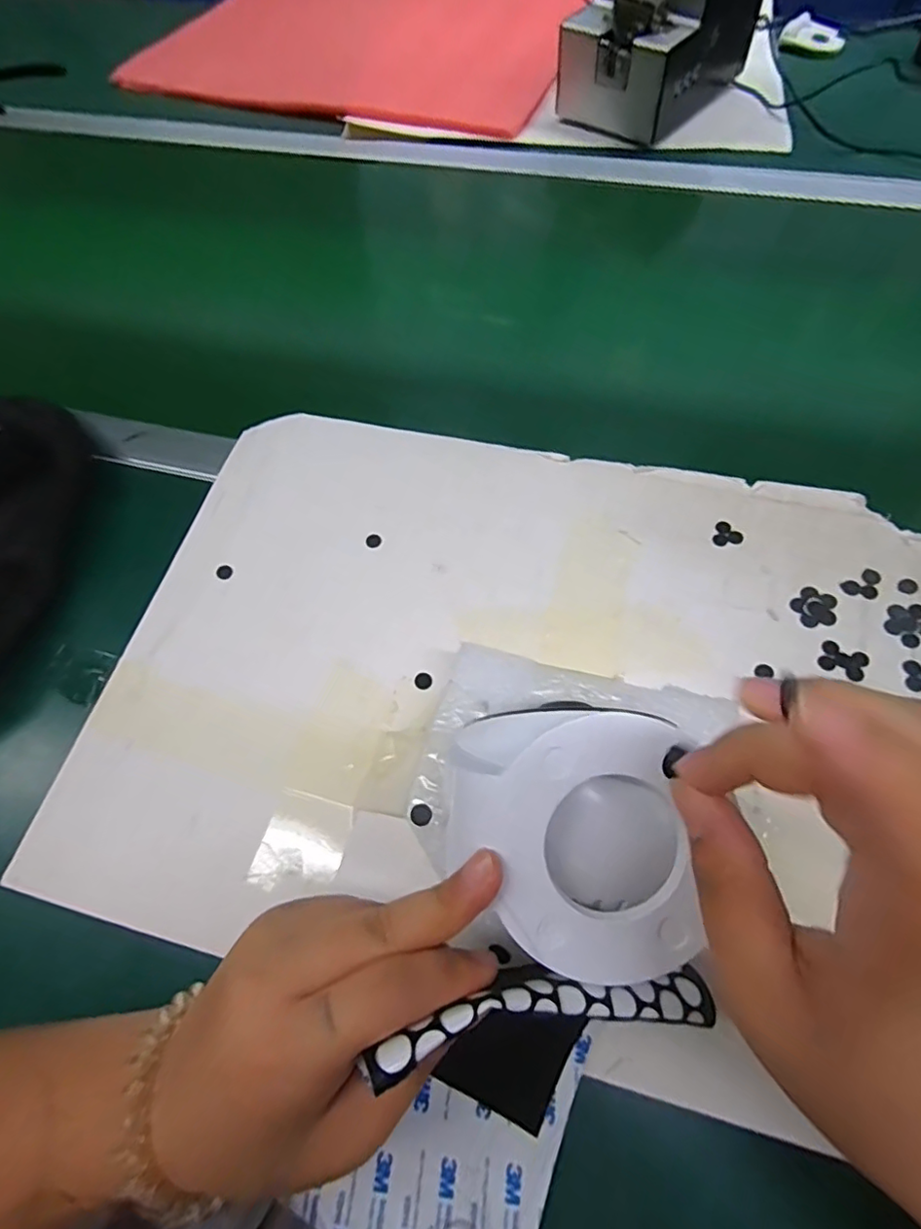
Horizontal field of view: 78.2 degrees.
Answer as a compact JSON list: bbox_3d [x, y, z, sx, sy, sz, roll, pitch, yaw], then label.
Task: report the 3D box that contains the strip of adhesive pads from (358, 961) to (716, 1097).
[{"bbox_3d":[0.031,0.121,0.176,0.116,0.006,0.023,7,63,-22],"label":"strip of adhesive pads"}]

